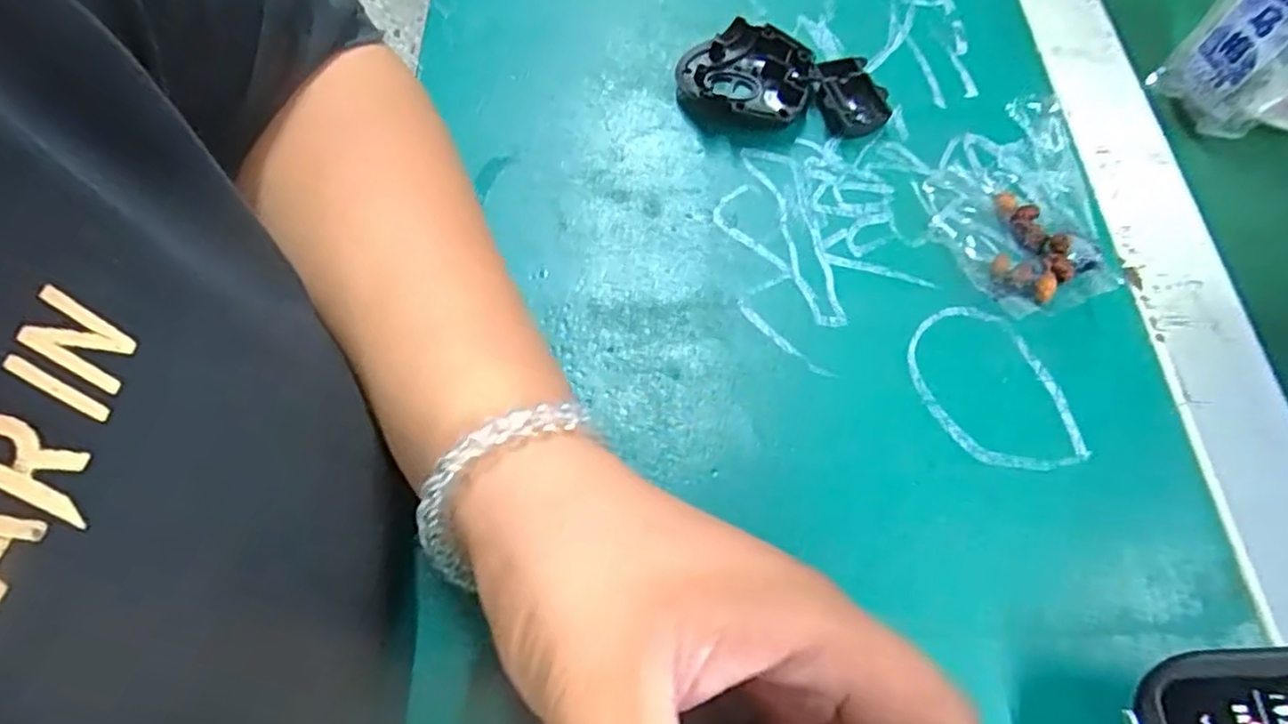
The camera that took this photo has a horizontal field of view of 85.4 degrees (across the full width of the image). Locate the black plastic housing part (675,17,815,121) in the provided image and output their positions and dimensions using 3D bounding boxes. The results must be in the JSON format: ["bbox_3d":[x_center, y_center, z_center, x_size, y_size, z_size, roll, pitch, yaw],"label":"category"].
[{"bbox_3d":[0.046,-0.133,0.322,0.059,0.017,0.045,12,64,8],"label":"black plastic housing part"}]

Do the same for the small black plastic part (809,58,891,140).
[{"bbox_3d":[0.093,-0.120,0.317,0.027,0.013,0.036,-16,64,-6],"label":"small black plastic part"}]

